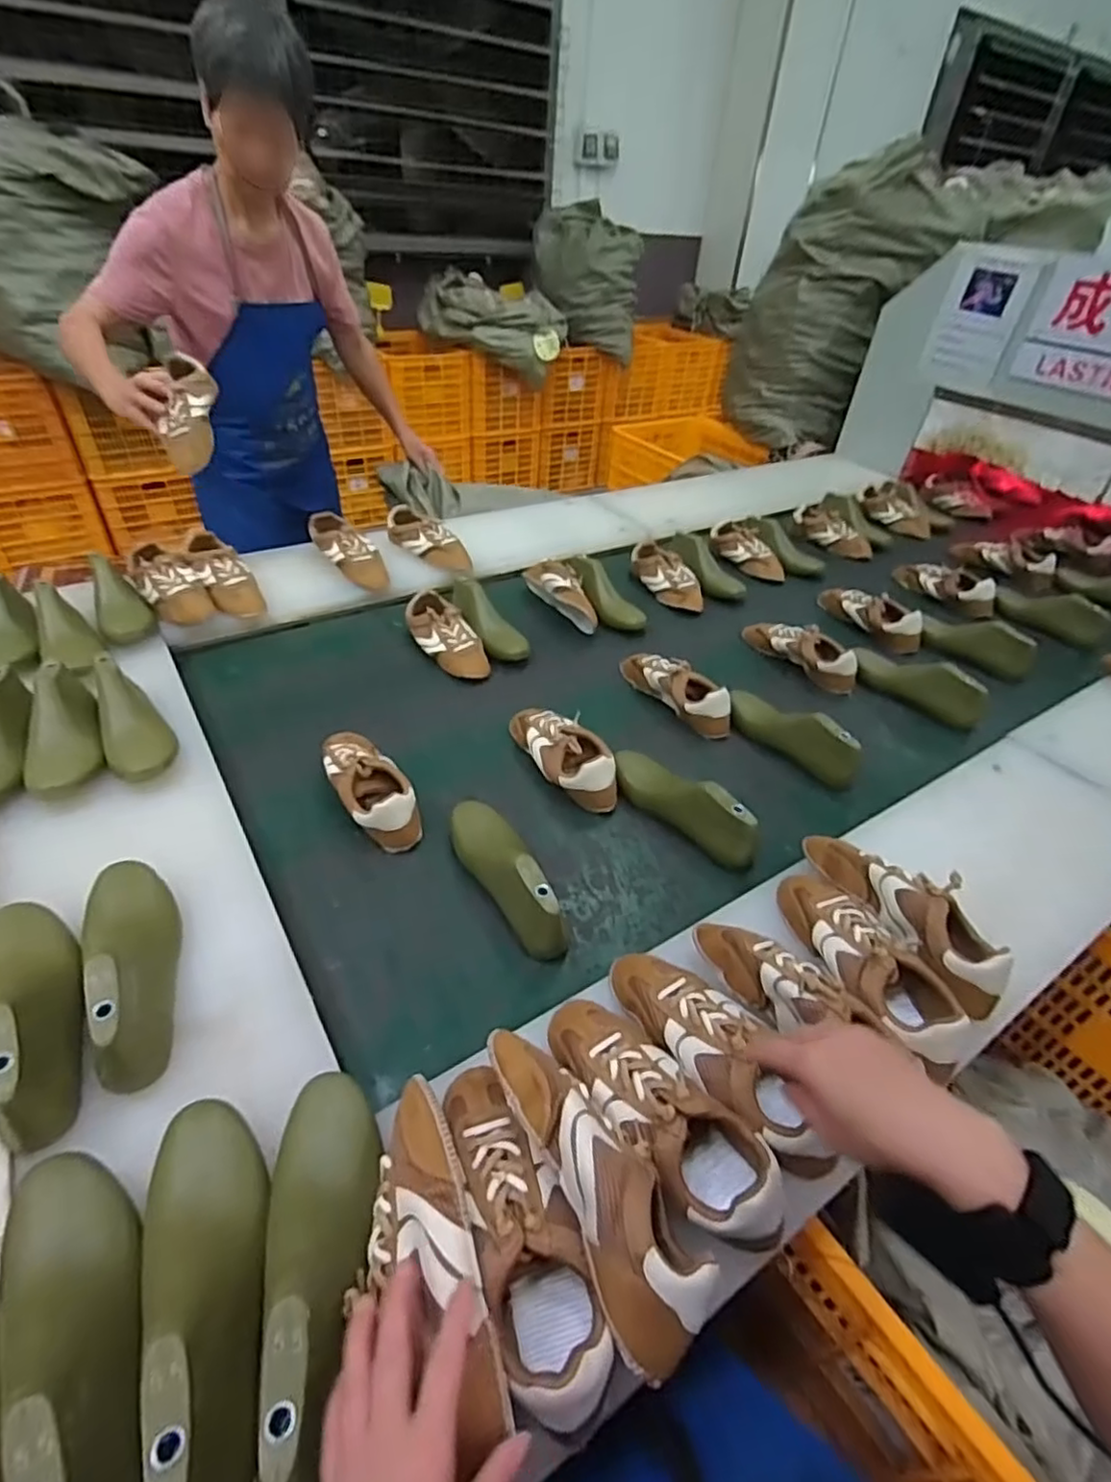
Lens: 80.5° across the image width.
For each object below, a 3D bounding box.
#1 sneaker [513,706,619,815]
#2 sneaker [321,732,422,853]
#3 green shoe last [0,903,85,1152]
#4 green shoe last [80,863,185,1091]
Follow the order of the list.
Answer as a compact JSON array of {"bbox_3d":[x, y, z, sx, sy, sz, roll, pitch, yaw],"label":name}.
[{"bbox_3d":[0.010,0.012,0.912,0.085,0.073,0.210,-20,46,-26],"label":"sneaker"},{"bbox_3d":[-0.241,0.050,0.842,0.084,0.068,0.212,-19,46,-25],"label":"sneaker"},{"bbox_3d":[-0.436,0.207,0.540,0.073,0.079,0.231,-26,49,-31],"label":"green shoe last"},{"bbox_3d":[-0.376,0.185,0.580,0.073,0.088,0.227,-20,46,-26],"label":"green shoe last"}]

